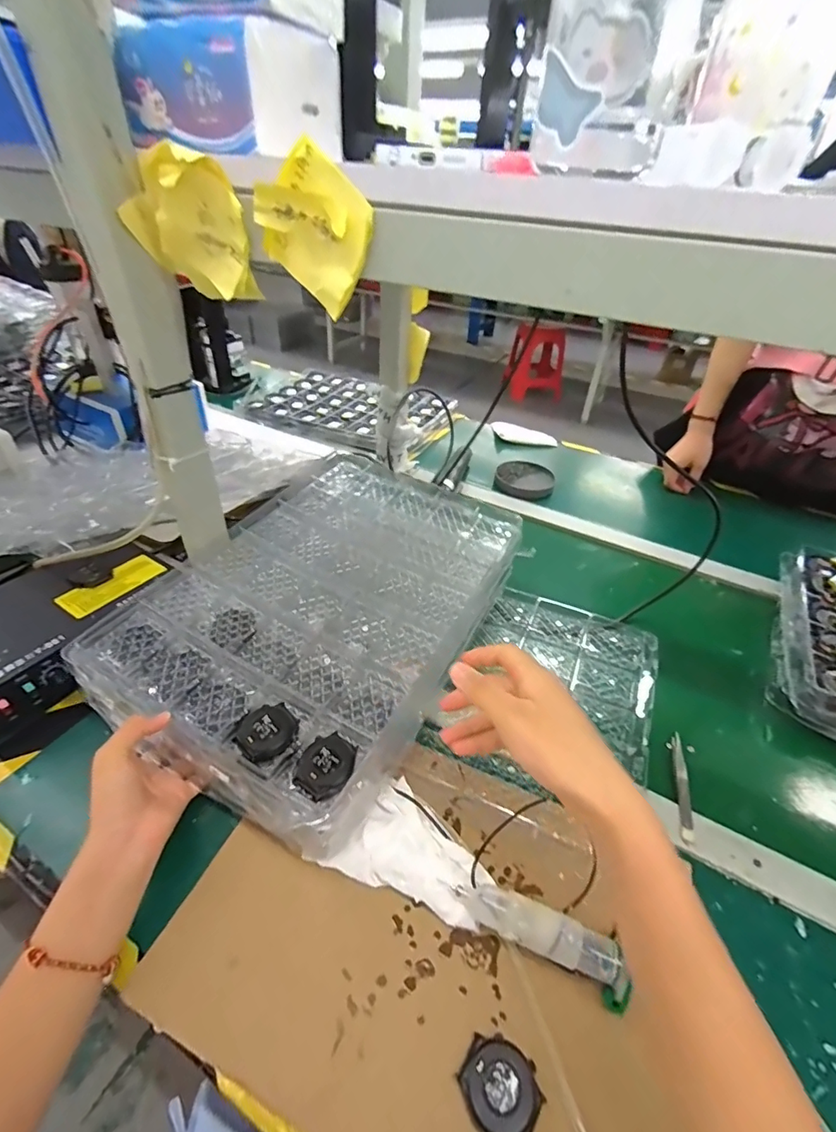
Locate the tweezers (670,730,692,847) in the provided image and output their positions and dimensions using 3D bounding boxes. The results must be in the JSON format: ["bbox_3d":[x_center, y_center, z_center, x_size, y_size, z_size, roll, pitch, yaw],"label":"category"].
[{"bbox_3d":[0.258,0.211,0.468,0.014,0.004,0.116,13,41,12],"label":"tweezers"}]

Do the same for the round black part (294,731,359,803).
[{"bbox_3d":[-0.074,0.162,0.391,0.046,0.008,0.052,26,45,25],"label":"round black part"}]

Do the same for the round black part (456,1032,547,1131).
[{"bbox_3d":[0.052,0.328,0.301,0.049,0.015,0.045,2,40,-2],"label":"round black part"}]

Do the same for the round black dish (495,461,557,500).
[{"bbox_3d":[0.209,-0.166,0.921,0.114,0.034,0.099,16,42,15],"label":"round black dish"}]

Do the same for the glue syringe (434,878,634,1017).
[{"bbox_3d":[0.086,0.272,0.356,0.133,0.035,0.031,19,43,18],"label":"glue syringe"}]

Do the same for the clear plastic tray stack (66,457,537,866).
[{"bbox_3d":[-0.094,0.033,0.553,0.311,0.060,0.443,21,43,20],"label":"clear plastic tray stack"}]

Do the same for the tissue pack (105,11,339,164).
[{"bbox_3d":[-0.141,-0.356,0.361,0.133,0.063,0.097,24,44,23],"label":"tissue pack"}]

